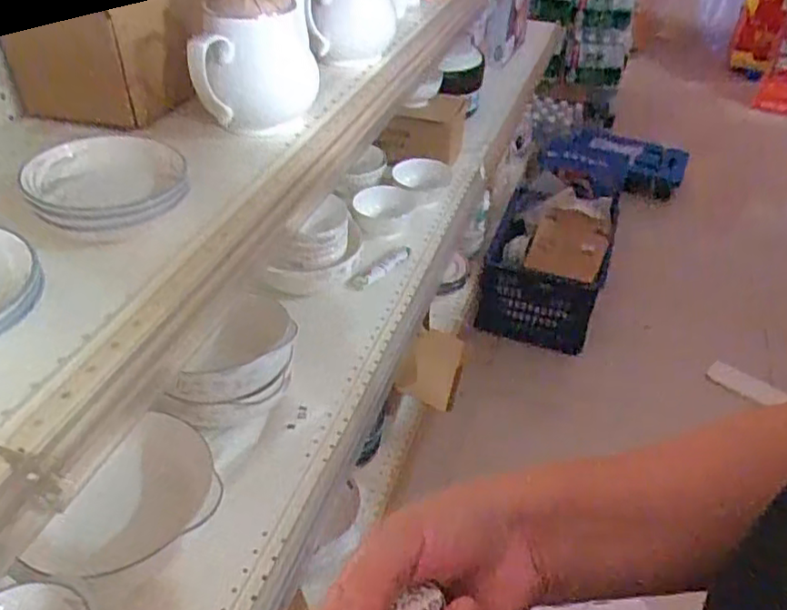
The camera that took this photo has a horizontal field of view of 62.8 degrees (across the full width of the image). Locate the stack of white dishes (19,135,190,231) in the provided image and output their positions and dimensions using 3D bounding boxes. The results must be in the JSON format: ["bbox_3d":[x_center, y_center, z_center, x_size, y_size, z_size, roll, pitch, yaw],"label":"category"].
[{"bbox_3d":[-0.247,-0.105,0.562,0.128,0.042,0.103,-10,43,-15],"label":"stack of white dishes"}]

